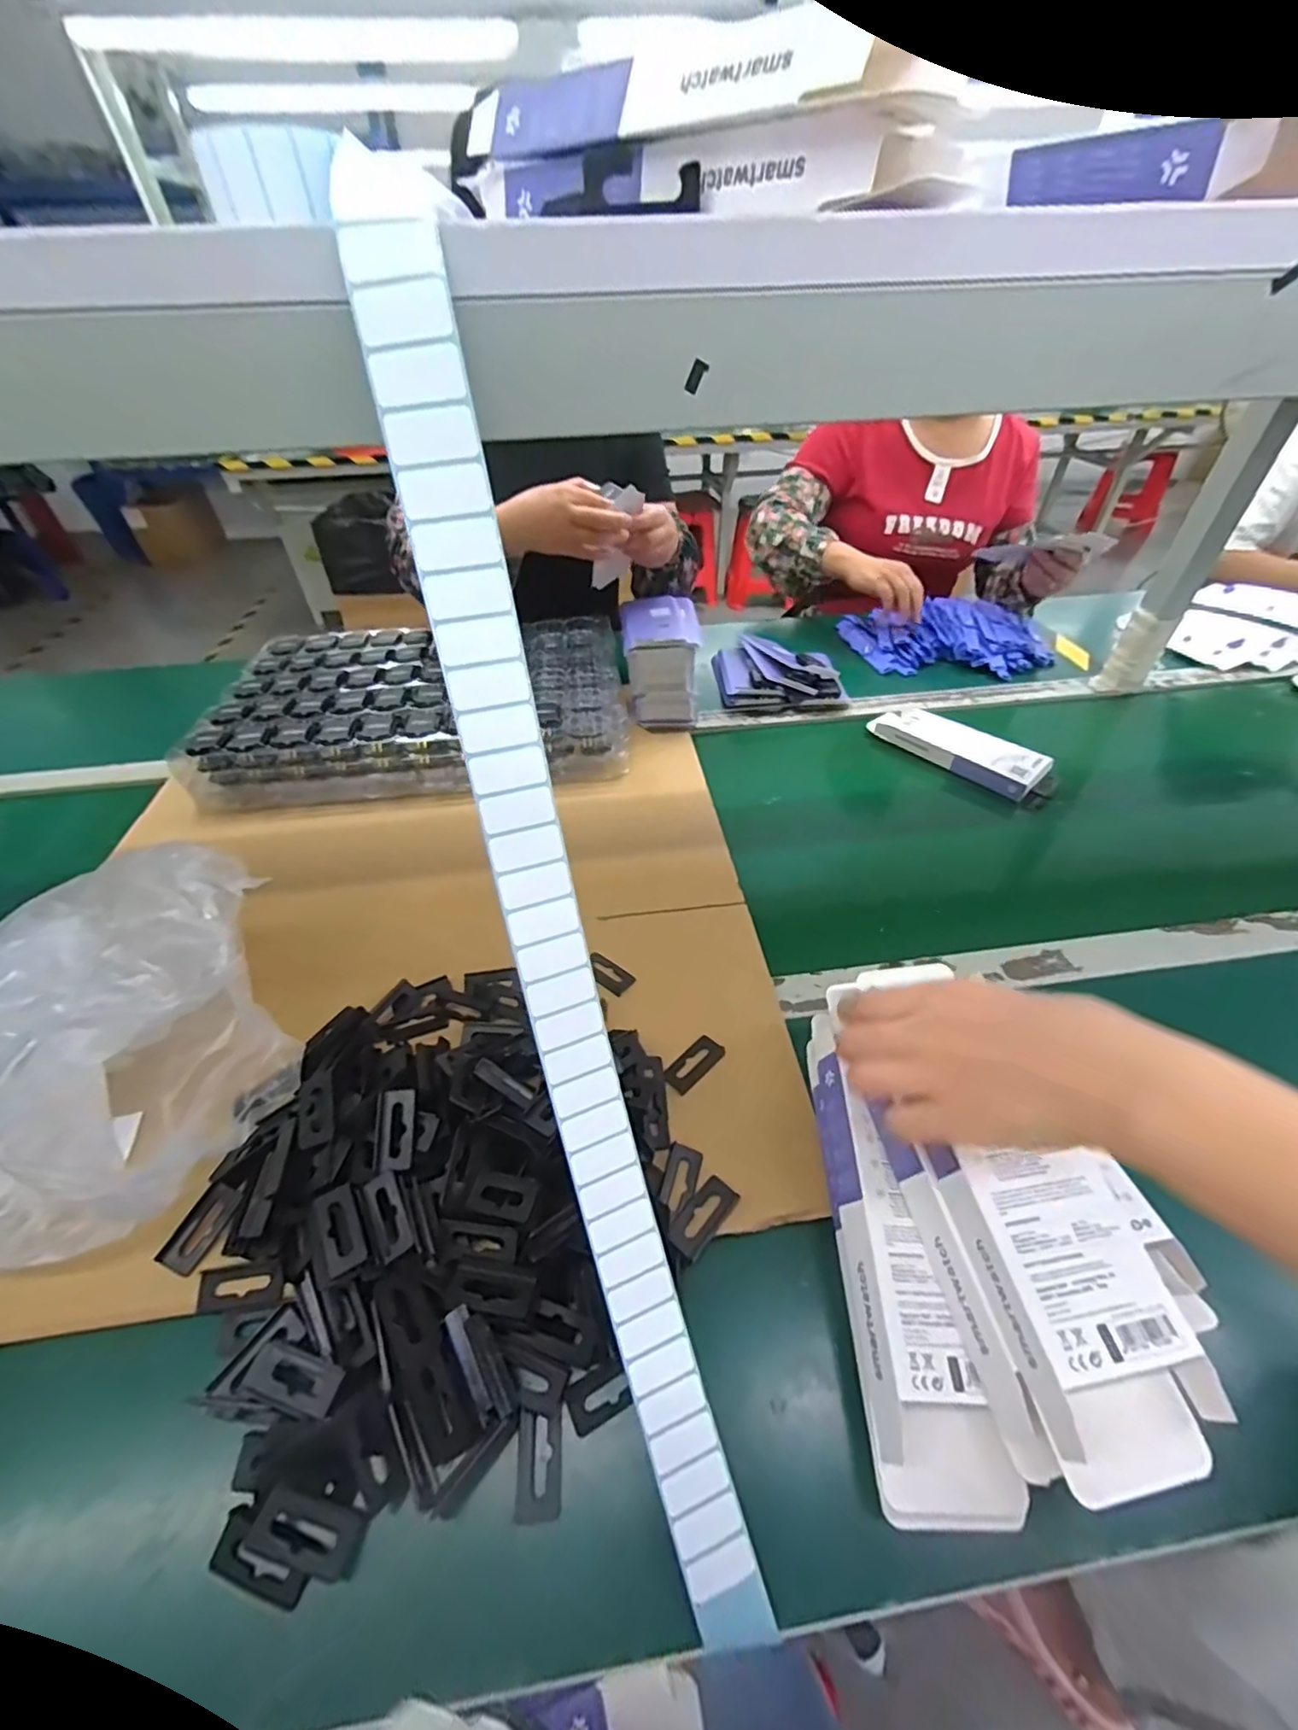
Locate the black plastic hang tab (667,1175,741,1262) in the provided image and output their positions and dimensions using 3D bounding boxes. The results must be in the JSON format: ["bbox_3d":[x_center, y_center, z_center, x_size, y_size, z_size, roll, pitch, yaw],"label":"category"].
[{"bbox_3d":[0.034,0.220,0.372,0.022,0.010,0.047,33,55,30],"label":"black plastic hang tab"}]

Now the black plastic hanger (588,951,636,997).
[{"bbox_3d":[-0.035,0.090,0.501,0.046,0.006,0.024,29,52,27],"label":"black plastic hanger"}]

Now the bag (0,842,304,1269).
[{"bbox_3d":[-0.358,0.113,0.362,0.195,0.161,0.196,7,45,9],"label":"bag"}]

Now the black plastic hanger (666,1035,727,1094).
[{"bbox_3d":[0.034,0.148,0.444,0.047,0.005,0.022,-35,53,-28],"label":"black plastic hanger"}]

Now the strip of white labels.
[{"bbox_3d":[-0.029,0.058,0.246,0.038,0.563,0.059,-15,10,-12],"label":"strip of white labels"}]

